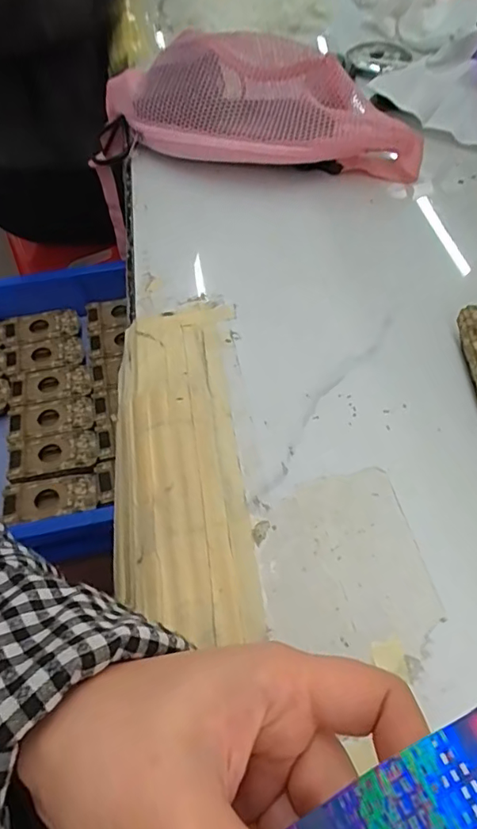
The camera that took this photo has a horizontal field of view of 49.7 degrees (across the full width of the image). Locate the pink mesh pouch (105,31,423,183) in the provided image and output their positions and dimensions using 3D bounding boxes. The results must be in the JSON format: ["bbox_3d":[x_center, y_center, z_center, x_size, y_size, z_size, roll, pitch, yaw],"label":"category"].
[{"bbox_3d":[0.007,-0.286,0.484,0.315,0.080,0.104,22,59,17],"label":"pink mesh pouch"}]

